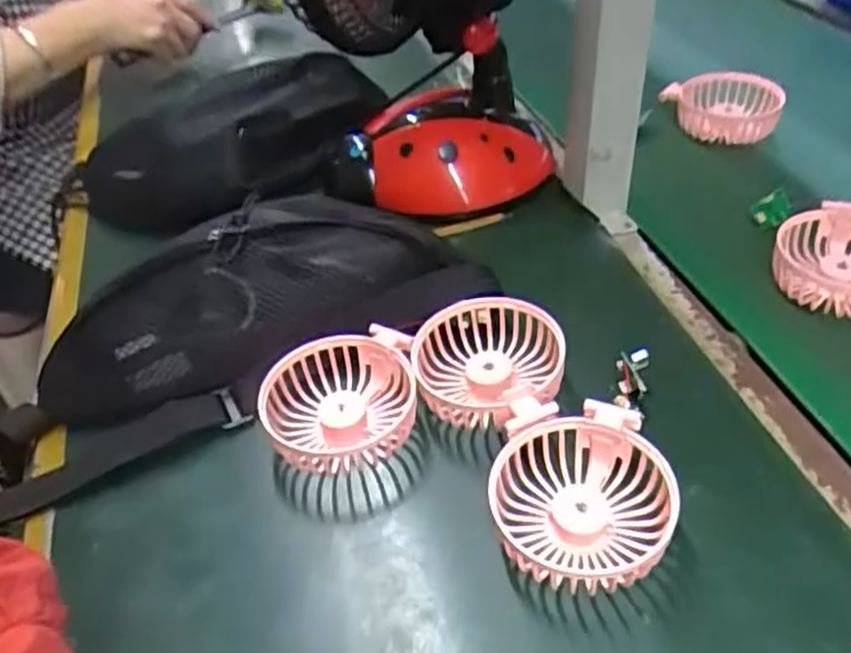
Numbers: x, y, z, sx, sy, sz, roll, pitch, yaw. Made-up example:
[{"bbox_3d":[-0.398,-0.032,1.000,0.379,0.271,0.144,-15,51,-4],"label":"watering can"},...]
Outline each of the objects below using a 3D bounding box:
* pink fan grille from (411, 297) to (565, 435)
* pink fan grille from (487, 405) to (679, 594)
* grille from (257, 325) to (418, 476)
[{"bbox_3d":[0.043,0.025,0.454,0.096,0.043,0.084,24,50,30],"label":"pink fan grille"},{"bbox_3d":[0.081,0.086,0.384,0.083,0.039,0.088,-4,42,4],"label":"pink fan grille"},{"bbox_3d":[-0.049,0.046,0.448,0.087,0.040,0.084,-4,42,4],"label":"grille"}]

